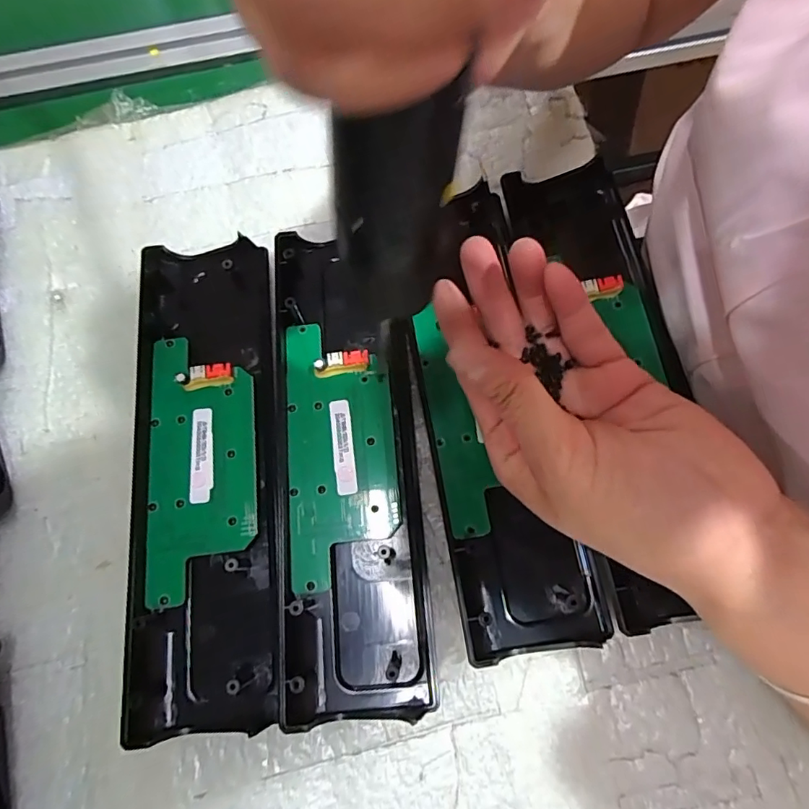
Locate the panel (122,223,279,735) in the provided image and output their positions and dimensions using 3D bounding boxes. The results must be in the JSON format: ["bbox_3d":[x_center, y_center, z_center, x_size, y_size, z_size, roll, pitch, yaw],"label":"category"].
[{"bbox_3d":[-0.104,0.029,0.259,0.067,0.016,0.244,-7,73,0],"label":"panel"}]

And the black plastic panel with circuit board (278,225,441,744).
[{"bbox_3d":[-0.028,0.021,0.260,0.074,0.016,0.244,-6,73,0],"label":"black plastic panel with circuit board"}]

